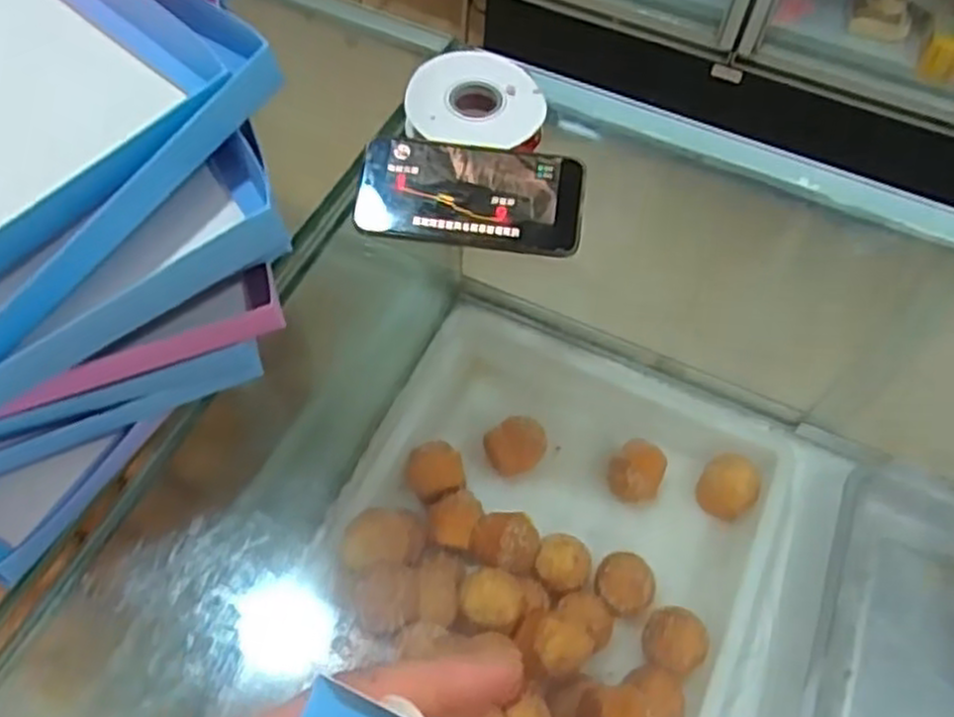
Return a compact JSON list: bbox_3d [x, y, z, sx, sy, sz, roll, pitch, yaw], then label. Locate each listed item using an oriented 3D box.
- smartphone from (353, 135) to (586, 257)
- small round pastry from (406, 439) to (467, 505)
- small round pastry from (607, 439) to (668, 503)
[{"bbox_3d":[-0.005,-0.119,0.574,0.159,0.008,0.077,7,78,2],"label":"smartphone"},{"bbox_3d":[-0.042,0.119,0.811,0.055,0.038,0.061,-16,61,-12],"label":"small round pastry"},{"bbox_3d":[0.164,0.121,0.819,0.053,0.049,0.057,1,59,-2],"label":"small round pastry"}]

